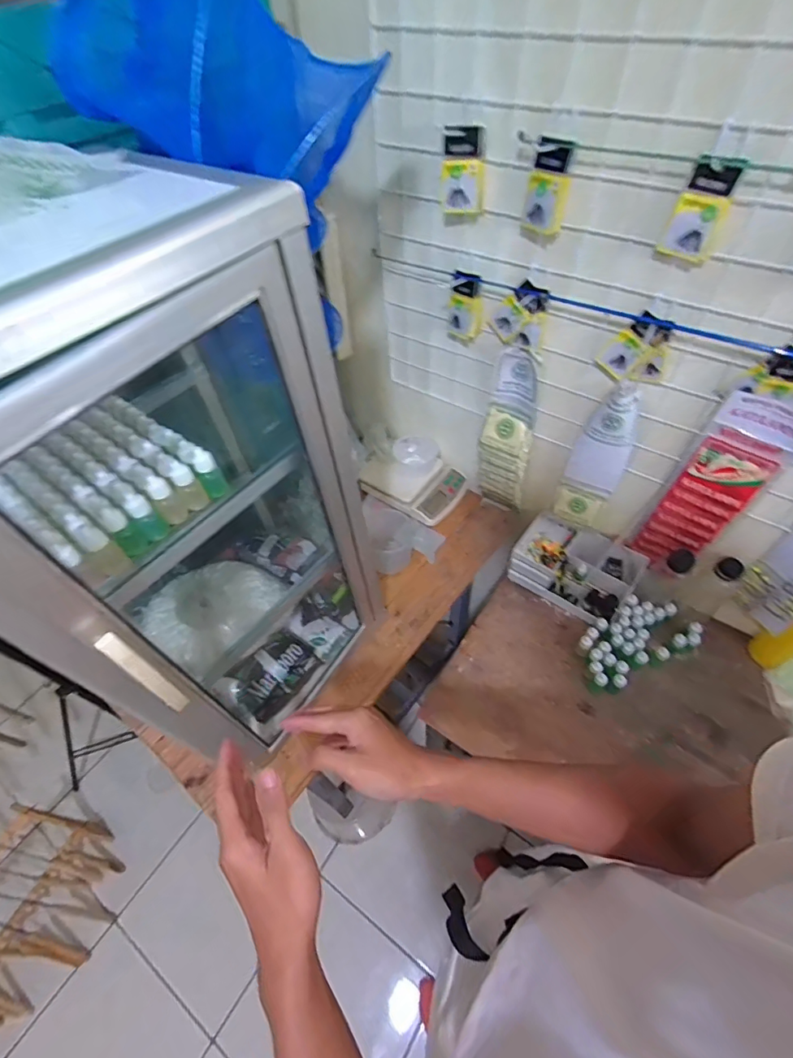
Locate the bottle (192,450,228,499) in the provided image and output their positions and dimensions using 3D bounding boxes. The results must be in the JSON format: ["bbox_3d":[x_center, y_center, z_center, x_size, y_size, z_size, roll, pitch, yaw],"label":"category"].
[{"bbox_3d":[-0.183,-0.055,0.464,0.023,0.050,0.019,-27,56,-17],"label":"bottle"}]

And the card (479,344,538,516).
[{"bbox_3d":[0.215,-0.160,0.928,0.107,0.371,0.044,26,58,21],"label":"card"}]

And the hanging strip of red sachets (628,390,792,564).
[{"bbox_3d":[0.506,-0.052,0.765,0.122,0.361,0.033,36,62,26],"label":"hanging strip of red sachets"}]

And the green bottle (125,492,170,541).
[{"bbox_3d":[-0.232,-0.010,0.441,0.021,0.057,0.016,-36,59,-23],"label":"green bottle"}]

